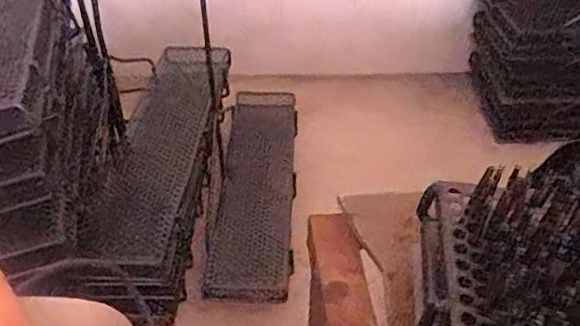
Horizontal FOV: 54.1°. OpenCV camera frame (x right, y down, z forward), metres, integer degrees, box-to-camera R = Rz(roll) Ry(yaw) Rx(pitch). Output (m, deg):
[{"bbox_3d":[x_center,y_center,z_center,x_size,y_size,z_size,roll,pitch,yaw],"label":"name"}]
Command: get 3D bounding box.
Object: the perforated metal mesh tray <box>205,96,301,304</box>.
[{"bbox_3d":[-0.070,0.047,1.264,0.158,0.065,0.622,3,44,0],"label":"perforated metal mesh tray"}]

